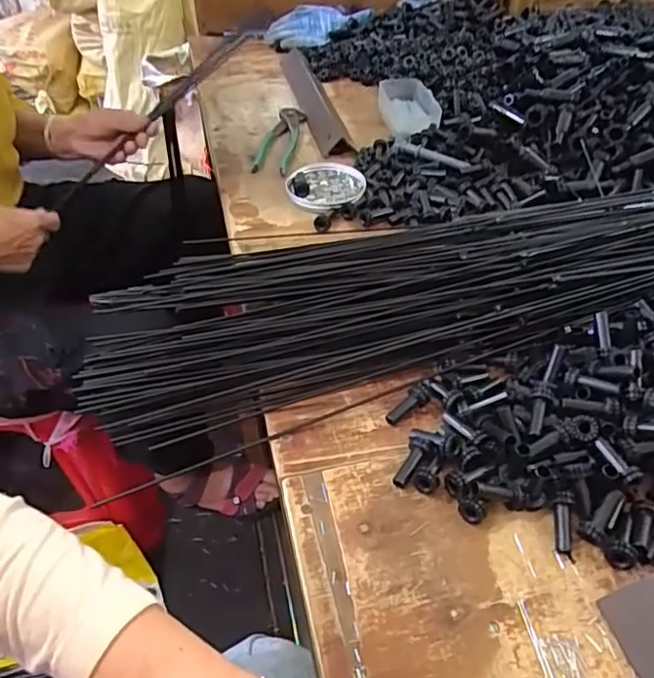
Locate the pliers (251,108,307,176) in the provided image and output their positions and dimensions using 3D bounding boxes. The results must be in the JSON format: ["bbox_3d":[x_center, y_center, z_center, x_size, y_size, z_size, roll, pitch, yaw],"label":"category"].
[{"bbox_3d":[-0.061,-0.259,0.750,0.046,0.013,0.155,5,48,10],"label":"pliers"}]

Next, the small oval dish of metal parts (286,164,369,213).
[{"bbox_3d":[-0.001,-0.177,0.659,0.092,0.009,0.089,-36,54,-25],"label":"small oval dish of metal parts"}]

